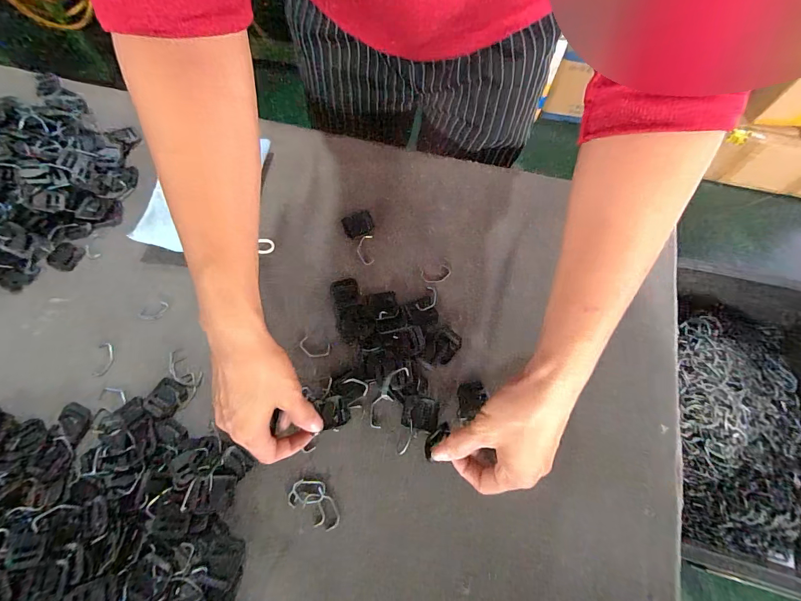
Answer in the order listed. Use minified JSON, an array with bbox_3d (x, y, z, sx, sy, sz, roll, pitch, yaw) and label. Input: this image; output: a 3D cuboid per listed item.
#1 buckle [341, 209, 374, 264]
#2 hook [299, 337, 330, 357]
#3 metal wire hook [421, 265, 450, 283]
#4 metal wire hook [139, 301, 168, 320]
[{"bbox_3d":[-0.044,-0.073,0.439,0.035,0.006,0.072,-17,70,-8],"label":"buckle"},{"bbox_3d":[-0.089,0.049,0.384,0.032,0.004,0.019,19,69,6],"label":"hook"},{"bbox_3d":[0.039,-0.029,0.414,0.032,0.004,0.019,-19,70,-8],"label":"metal wire hook"},{"bbox_3d":[-0.262,0.012,0.400,0.030,0.004,0.017,-21,70,-9],"label":"metal wire hook"}]

